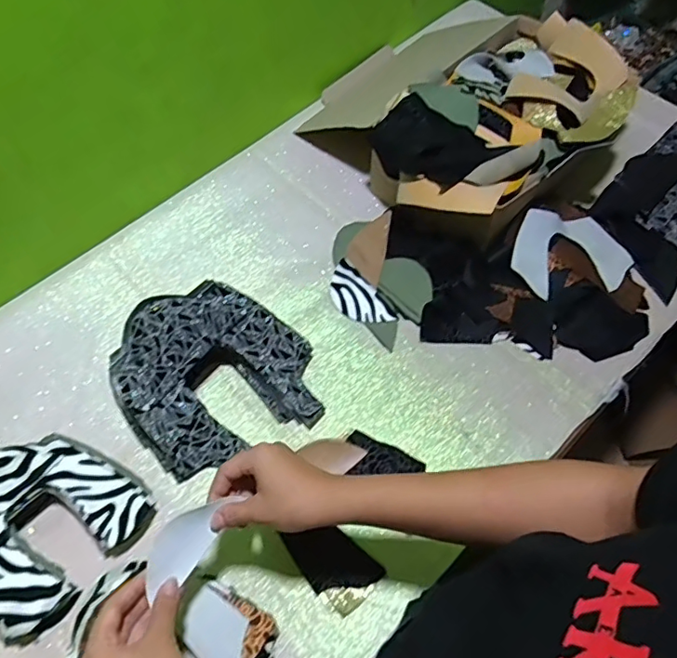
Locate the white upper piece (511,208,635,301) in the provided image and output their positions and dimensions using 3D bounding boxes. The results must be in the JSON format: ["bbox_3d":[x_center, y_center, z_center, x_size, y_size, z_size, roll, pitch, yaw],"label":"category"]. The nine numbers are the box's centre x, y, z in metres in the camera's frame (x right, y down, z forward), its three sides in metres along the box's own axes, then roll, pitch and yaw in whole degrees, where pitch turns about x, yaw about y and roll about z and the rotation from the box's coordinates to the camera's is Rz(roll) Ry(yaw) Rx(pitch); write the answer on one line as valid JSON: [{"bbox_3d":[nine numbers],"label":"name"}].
[{"bbox_3d":[0.297,-0.099,0.690,0.164,0.042,0.111,-7,65,-15],"label":"white upper piece"}]

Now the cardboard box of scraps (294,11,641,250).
[{"bbox_3d":[0.151,-0.299,0.739,0.314,0.144,0.375,-35,65,-18],"label":"cardboard box of scraps"}]

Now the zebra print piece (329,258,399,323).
[{"bbox_3d":[0.023,-0.039,0.690,0.051,0.012,0.104,-36,65,-18],"label":"zebra print piece"}]

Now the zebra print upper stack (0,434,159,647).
[{"bbox_3d":[-0.292,0.187,0.537,0.151,0.063,0.173,38,68,21],"label":"zebra print upper stack"}]

